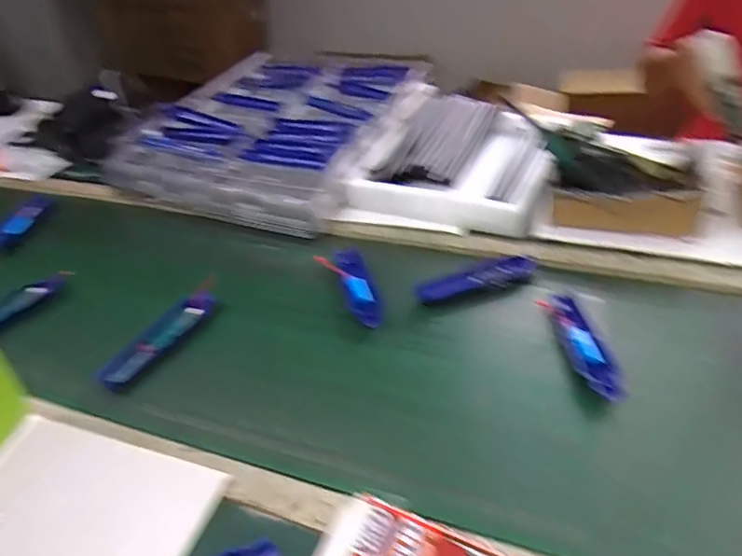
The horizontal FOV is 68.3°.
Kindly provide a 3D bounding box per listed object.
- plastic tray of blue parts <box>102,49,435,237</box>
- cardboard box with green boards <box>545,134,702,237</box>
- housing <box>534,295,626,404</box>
[{"bbox_3d":[-0.168,-0.293,1.097,0.499,0.122,0.539,20,43,27],"label":"plastic tray of blue parts"},{"bbox_3d":[0.352,-0.130,0.781,0.212,0.100,0.095,12,40,19],"label":"cardboard box with green boards"},{"bbox_3d":[0.235,0.070,0.616,0.040,0.020,0.164,-5,37,-3],"label":"housing"}]

